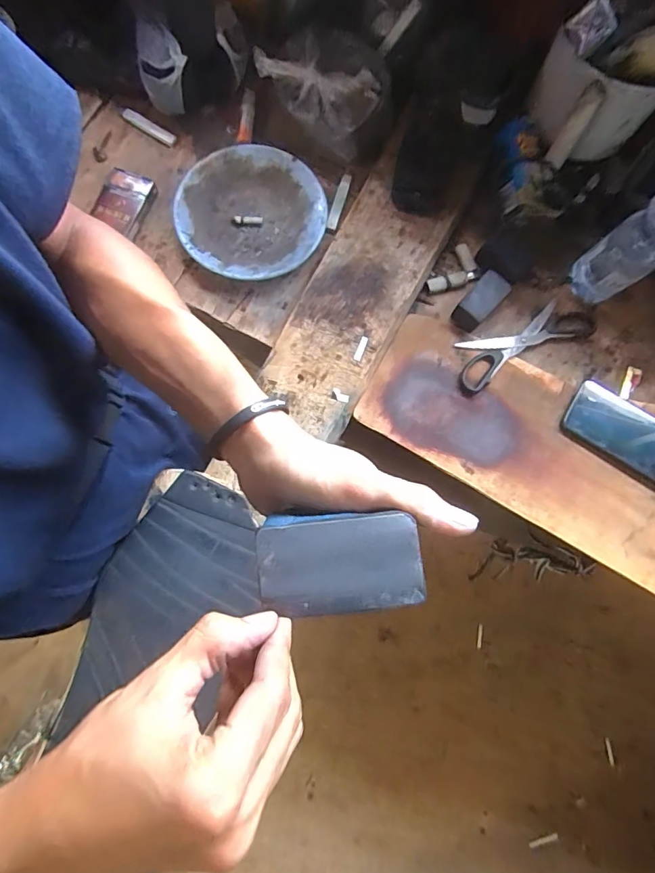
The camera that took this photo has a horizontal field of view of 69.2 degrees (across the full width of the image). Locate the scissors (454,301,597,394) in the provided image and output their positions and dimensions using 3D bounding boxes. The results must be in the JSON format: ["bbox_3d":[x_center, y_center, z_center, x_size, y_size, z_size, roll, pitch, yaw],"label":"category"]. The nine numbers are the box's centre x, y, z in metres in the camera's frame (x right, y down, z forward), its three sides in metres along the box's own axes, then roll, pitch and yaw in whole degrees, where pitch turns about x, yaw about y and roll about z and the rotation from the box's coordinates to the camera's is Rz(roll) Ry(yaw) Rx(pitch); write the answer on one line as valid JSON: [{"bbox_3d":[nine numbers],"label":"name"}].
[{"bbox_3d":[0.261,-0.128,0.638,0.208,0.016,0.067,-27,82,-7],"label":"scissors"}]

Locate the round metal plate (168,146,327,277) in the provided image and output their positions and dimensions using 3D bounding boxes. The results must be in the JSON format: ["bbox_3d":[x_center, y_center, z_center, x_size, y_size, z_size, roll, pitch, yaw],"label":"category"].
[{"bbox_3d":[-0.101,-0.298,0.634,0.191,0.030,0.184,0,80,-2],"label":"round metal plate"}]

